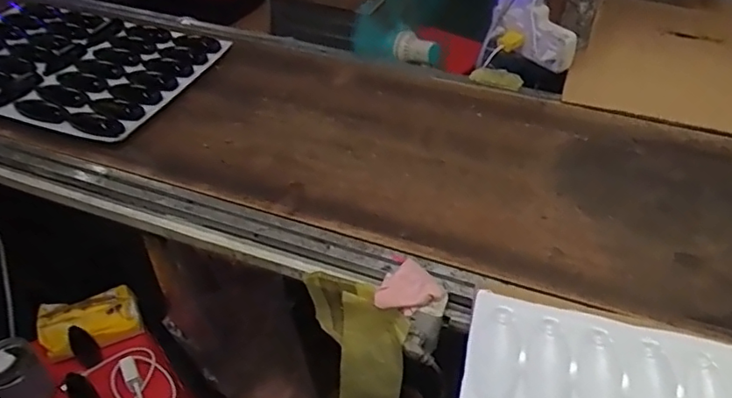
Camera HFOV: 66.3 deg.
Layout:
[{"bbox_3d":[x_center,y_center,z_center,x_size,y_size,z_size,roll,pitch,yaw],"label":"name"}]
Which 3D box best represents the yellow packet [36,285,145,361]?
[{"bbox_3d":[-0.498,0.222,1.009,0.168,0.095,0.024,-14,3,-17],"label":"yellow packet"}]

